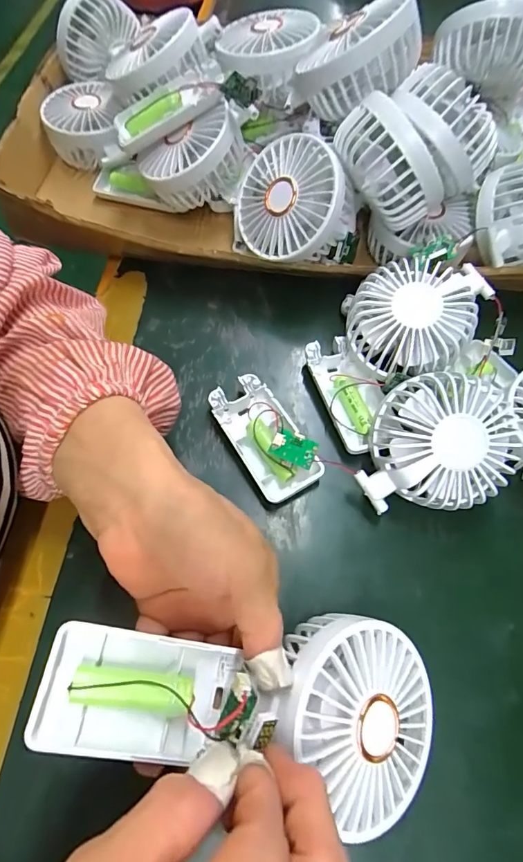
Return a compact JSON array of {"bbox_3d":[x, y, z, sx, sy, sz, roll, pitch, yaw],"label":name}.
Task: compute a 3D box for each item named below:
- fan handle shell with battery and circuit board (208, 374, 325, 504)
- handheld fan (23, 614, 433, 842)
[{"bbox_3d":[0.001,0.001,0.302,0.045,0.030,0.091,-28,69,-15],"label":"fan handle shell with battery and circuit board"},{"bbox_3d":[0.001,0.119,0.185,0.177,0.040,0.078,14,63,-13],"label":"handheld fan"}]

